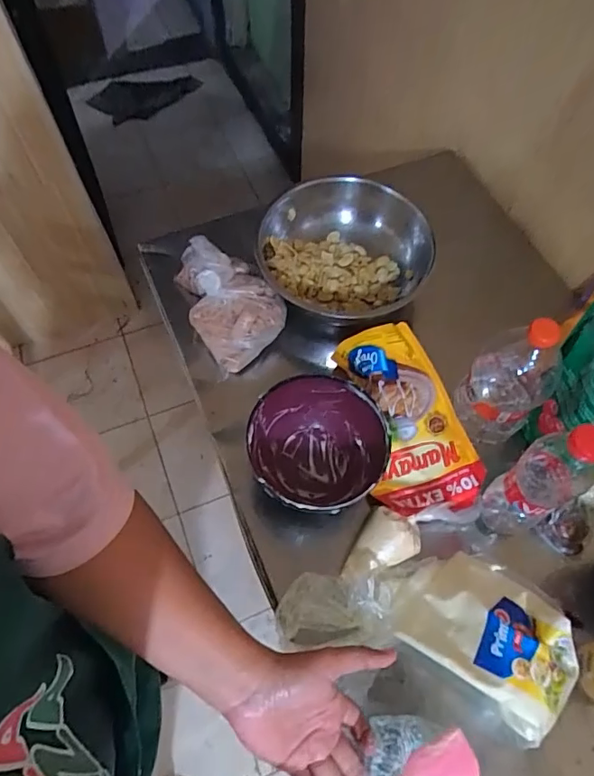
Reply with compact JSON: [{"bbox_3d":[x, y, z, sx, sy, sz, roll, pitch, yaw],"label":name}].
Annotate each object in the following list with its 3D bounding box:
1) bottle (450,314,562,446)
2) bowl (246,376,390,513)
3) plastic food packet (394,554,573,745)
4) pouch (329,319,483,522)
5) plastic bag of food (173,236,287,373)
[{"bbox_3d":[0.256,-0.011,0.611,0.088,0.188,0.087,0,62,0],"label":"bottle"},{"bbox_3d":[0.024,0.068,0.624,0.158,0.089,0.152,0,62,0],"label":"bowl"},{"bbox_3d":[0.191,0.242,0.519,0.175,0.094,0.123,37,68,17],"label":"plastic food packet"},{"bbox_3d":[0.150,0.038,0.663,0.147,0.064,0.245,-9,63,-5],"label":"pouch"},{"bbox_3d":[-0.102,-0.135,0.713,0.115,0.105,0.169,-33,67,-16],"label":"plastic bag of food"}]

